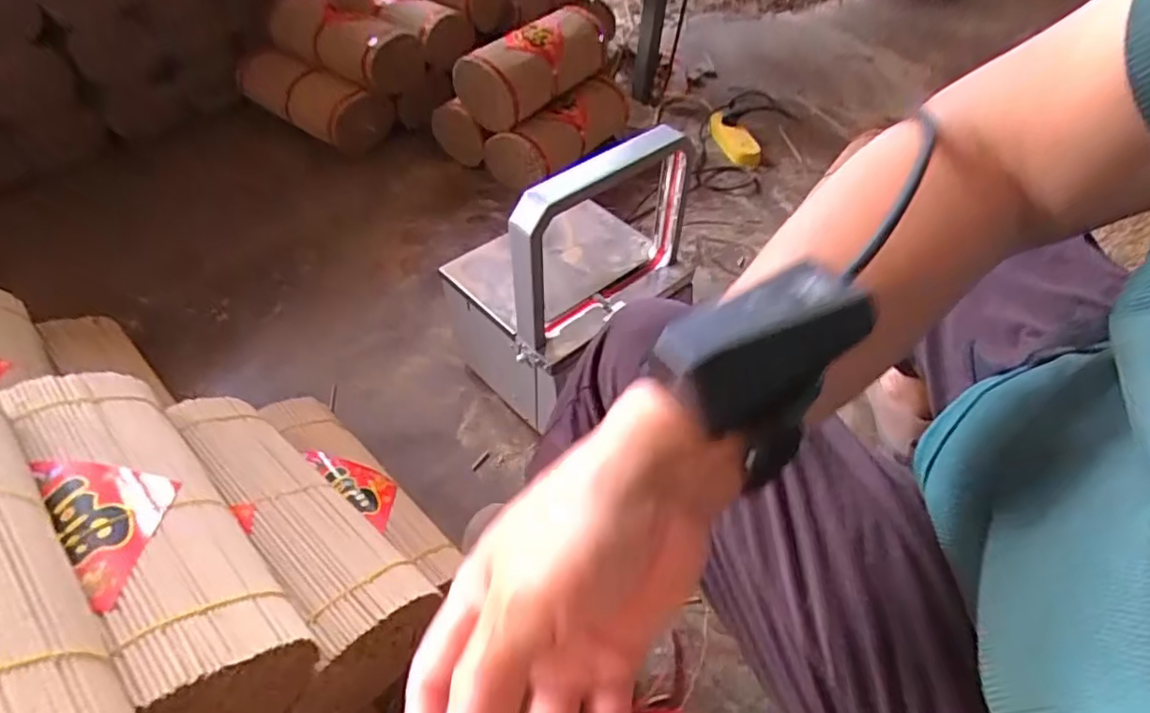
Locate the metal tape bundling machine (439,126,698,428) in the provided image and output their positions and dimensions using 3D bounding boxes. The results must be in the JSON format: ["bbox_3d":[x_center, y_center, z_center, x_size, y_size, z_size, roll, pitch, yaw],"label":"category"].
[{"bbox_3d":[-0.001,-0.123,0.825,0.271,0.339,0.234,-32,59,-27],"label":"metal tape bundling machine"}]

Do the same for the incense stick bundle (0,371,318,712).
[{"bbox_3d":[-0.339,0.138,0.478,0.132,0.100,0.332,-33,59,-27],"label":"incense stick bundle"}]

